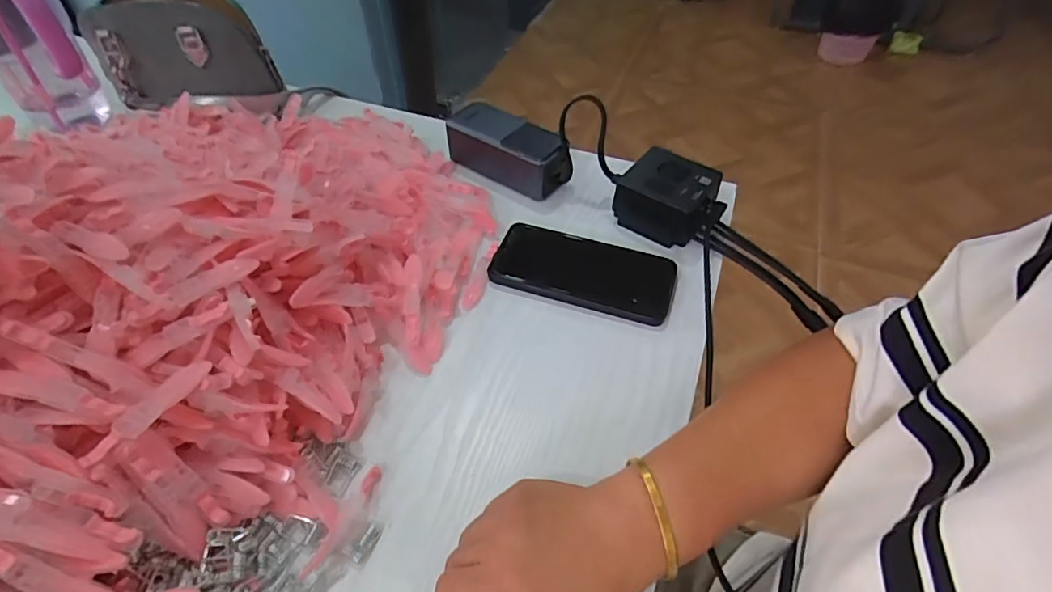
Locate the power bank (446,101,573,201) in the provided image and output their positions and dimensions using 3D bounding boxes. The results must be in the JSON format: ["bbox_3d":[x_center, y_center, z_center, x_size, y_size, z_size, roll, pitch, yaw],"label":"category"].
[{"bbox_3d":[-0.020,-0.153,0.554,0.133,0.053,0.051,31,55,24],"label":"power bank"}]

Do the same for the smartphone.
[{"bbox_3d":[0.052,-0.025,0.479,0.157,0.016,0.080,15,50,12],"label":"smartphone"}]

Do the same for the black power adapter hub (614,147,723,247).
[{"bbox_3d":[0.137,-0.096,0.507,0.091,0.042,0.074,30,55,23],"label":"black power adapter hub"}]

